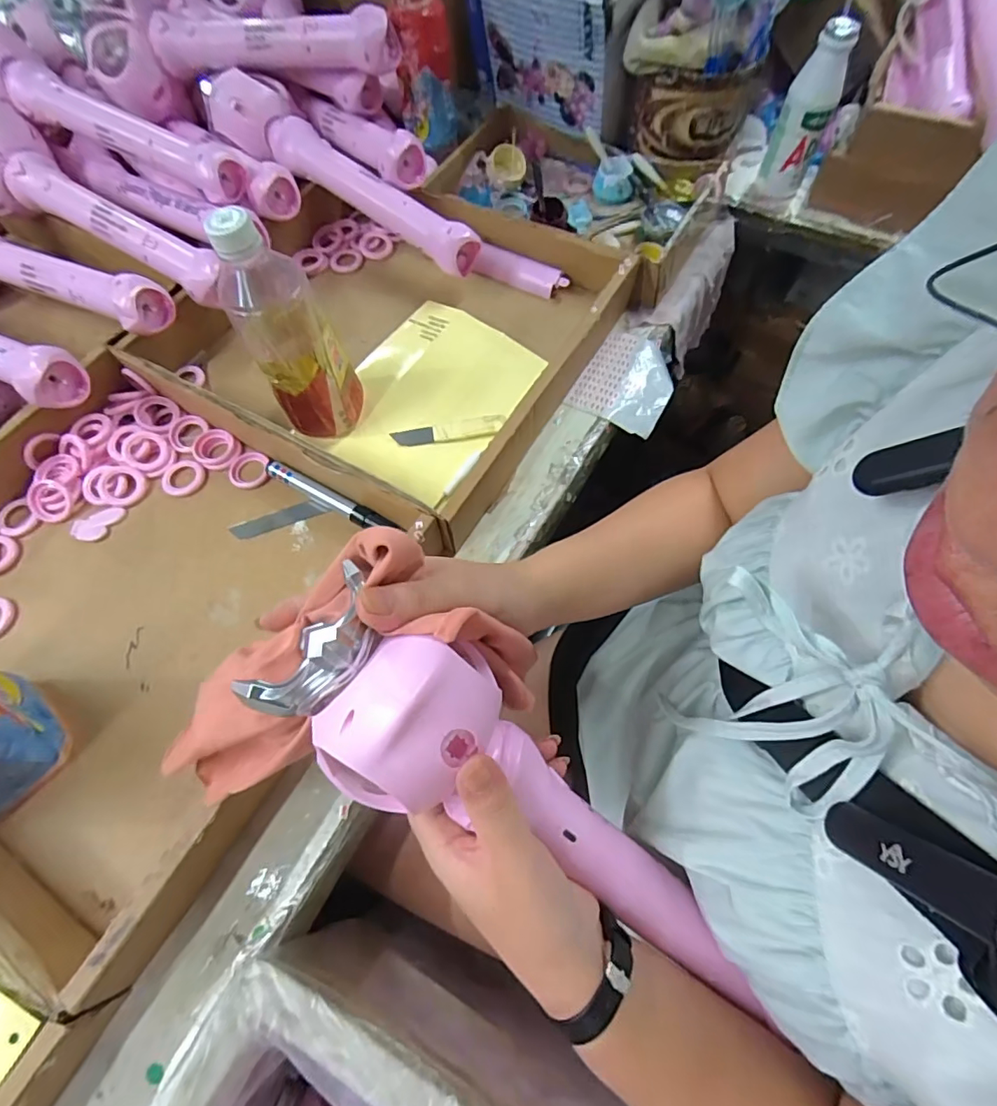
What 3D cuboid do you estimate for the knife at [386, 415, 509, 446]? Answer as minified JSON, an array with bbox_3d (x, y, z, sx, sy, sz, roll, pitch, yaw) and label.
[{"bbox_3d":[-0.046,-0.113,0.480,0.102,0.007,0.019,-8,65,-2],"label":"knife"}]

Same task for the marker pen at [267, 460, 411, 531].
[{"bbox_3d":[-0.146,-0.046,0.448,0.140,0.018,0.015,26,69,13],"label":"marker pen"}]

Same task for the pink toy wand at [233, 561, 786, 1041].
[{"bbox_3d":[0.019,0.127,0.263,0.289,0.069,0.072,43,71,-20],"label":"pink toy wand"}]

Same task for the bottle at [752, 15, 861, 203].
[{"bbox_3d":[0.326,-0.459,0.555,0.052,0.145,0.041,23,68,12],"label":"bottle"}]

